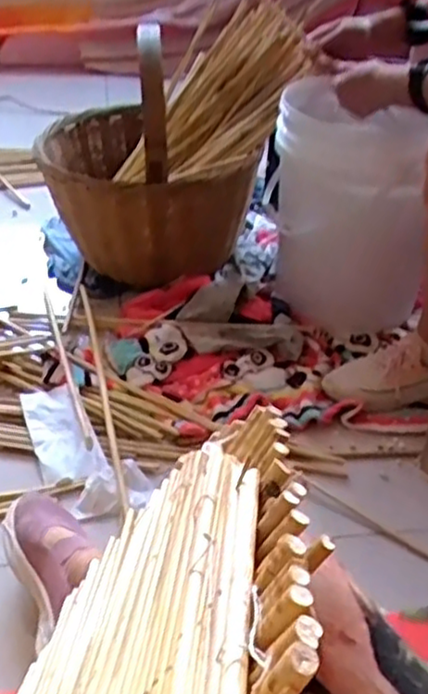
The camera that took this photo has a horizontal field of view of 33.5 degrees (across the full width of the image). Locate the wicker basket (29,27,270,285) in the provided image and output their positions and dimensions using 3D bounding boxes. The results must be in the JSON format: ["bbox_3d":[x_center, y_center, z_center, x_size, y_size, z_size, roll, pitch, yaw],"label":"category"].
[{"bbox_3d":[-0.124,-0.340,1.276,0.347,0.423,0.393,-4,38,-10],"label":"wicker basket"}]

